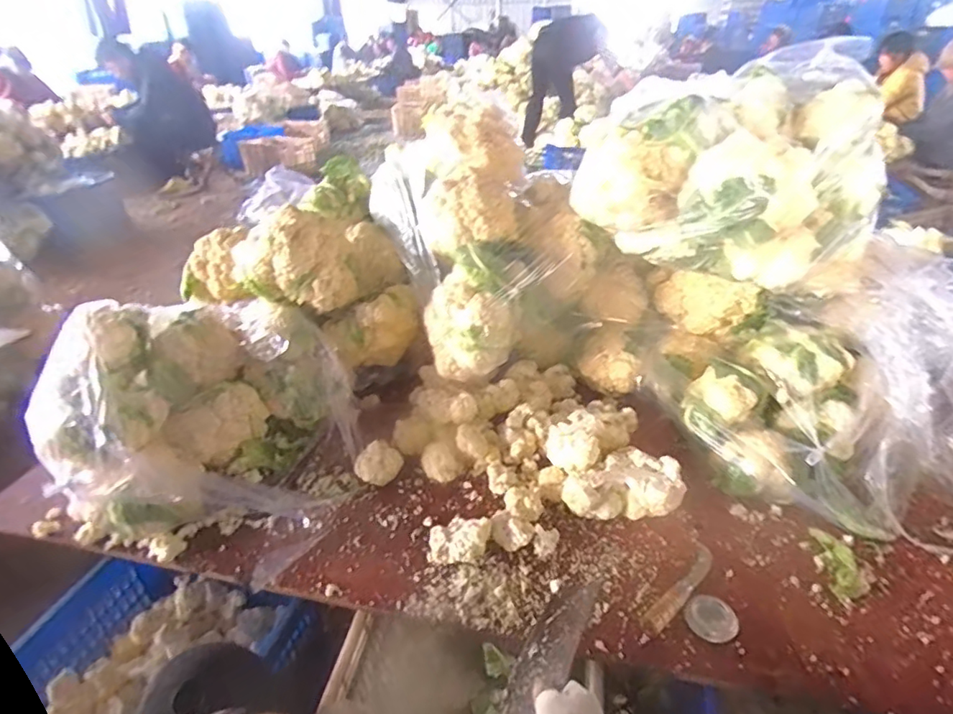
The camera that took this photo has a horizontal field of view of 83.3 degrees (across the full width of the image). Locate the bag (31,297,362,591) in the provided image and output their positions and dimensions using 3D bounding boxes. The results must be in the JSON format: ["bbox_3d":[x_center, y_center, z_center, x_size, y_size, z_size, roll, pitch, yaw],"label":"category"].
[{"bbox_3d":[-0.430,0.100,0.873,0.441,0.258,0.383,1,33,4],"label":"bag"}]

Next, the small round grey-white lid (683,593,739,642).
[{"bbox_3d":[0.301,0.335,0.688,0.058,0.009,0.056,-14,44,13],"label":"small round grey-white lid"}]

